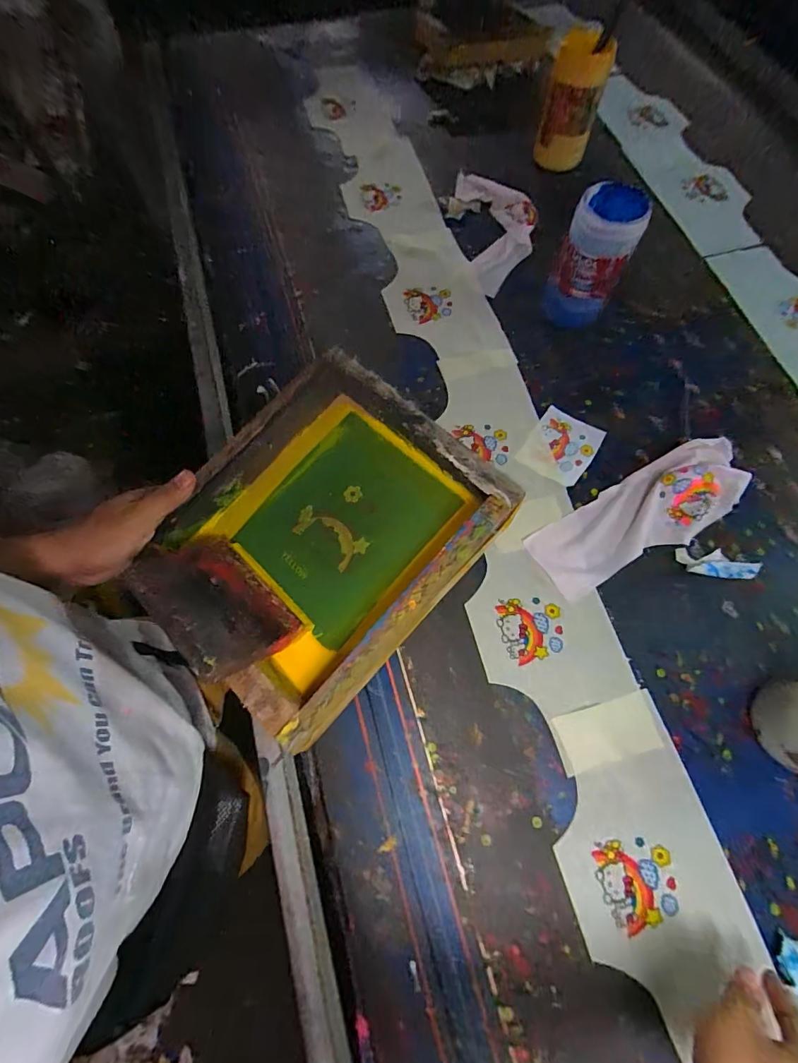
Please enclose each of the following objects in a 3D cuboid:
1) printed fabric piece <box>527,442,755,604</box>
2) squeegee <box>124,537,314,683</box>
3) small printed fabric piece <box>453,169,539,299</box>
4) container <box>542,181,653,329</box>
[{"bbox_3d":[0.325,-0.023,0.590,0.310,0.020,0.106,-29,70,-9],"label":"printed fabric piece"},{"bbox_3d":[-0.150,0.054,0.369,0.133,0.015,0.106,42,32,20],"label":"squeegee"},{"bbox_3d":[0.184,-0.547,0.800,0.126,0.020,0.302,-7,68,-1],"label":"small printed fabric piece"},{"bbox_3d":[0.280,-0.391,0.660,0.097,0.169,0.102,24,71,11],"label":"container"}]

